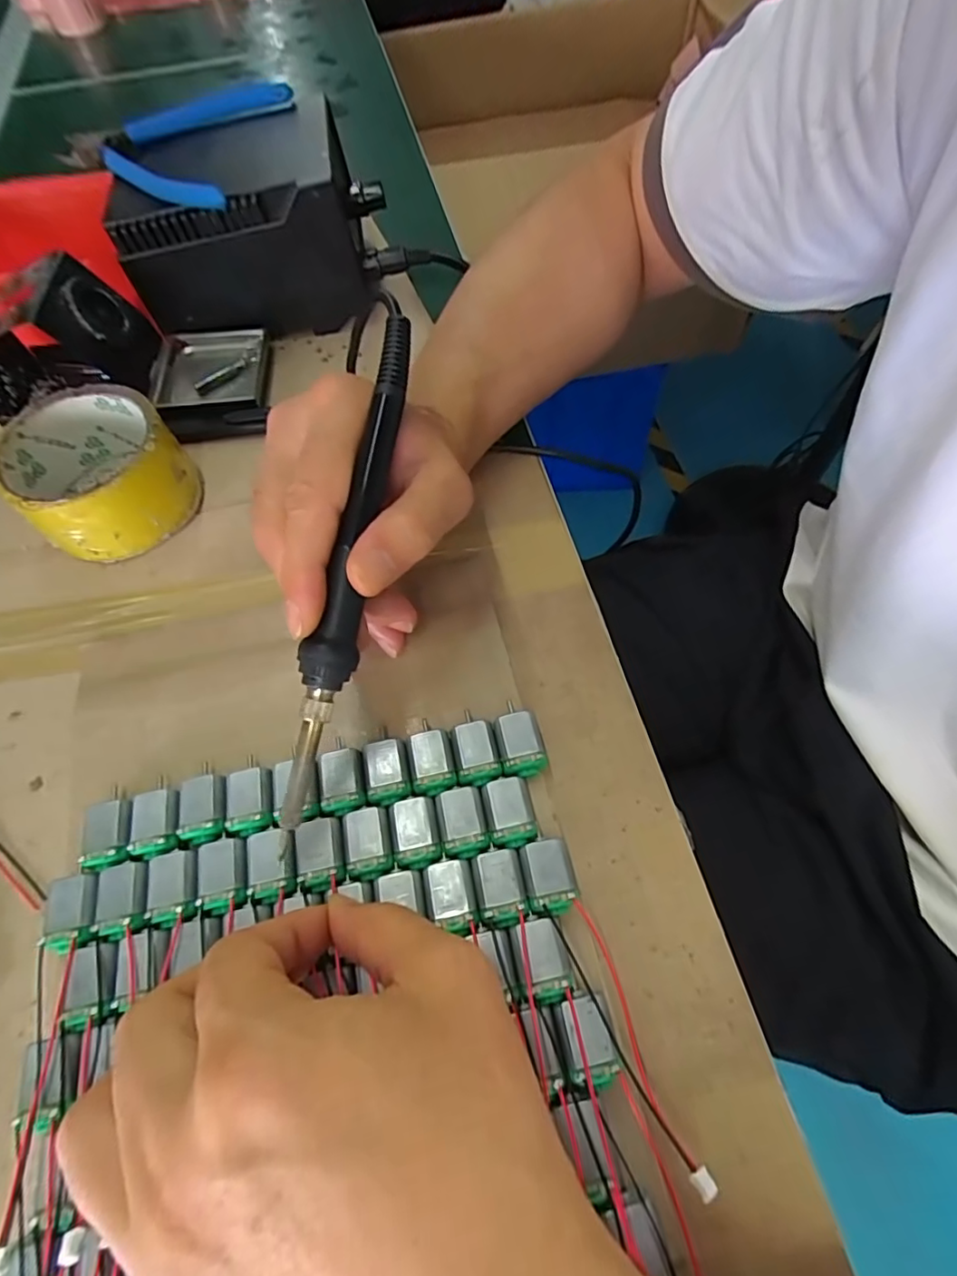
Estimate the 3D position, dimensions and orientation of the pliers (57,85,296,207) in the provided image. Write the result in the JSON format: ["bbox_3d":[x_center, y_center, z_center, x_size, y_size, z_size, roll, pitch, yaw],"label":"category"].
[{"bbox_3d":[-0.194,-0.306,0.353,0.133,0.019,0.122,10,64,9],"label":"pliers"}]

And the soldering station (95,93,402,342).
[{"bbox_3d":[-0.147,-0.273,0.388,0.158,0.097,0.121,-14,63,-5],"label":"soldering station"}]

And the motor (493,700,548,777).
[{"bbox_3d":[0.018,0.046,0.252,0.019,0.015,0.030,-11,61,-5],"label":"motor"}]

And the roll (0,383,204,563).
[{"bbox_3d":[-0.206,-0.090,0.314,0.081,0.048,0.083,-1,63,3],"label":"roll"}]

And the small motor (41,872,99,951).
[{"bbox_3d":[-0.157,0.109,0.228,0.019,0.016,0.026,-12,61,-6],"label":"small motor"}]

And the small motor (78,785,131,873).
[{"bbox_3d":[-0.153,0.081,0.241,0.019,0.016,0.030,-11,61,-6],"label":"small motor"}]

